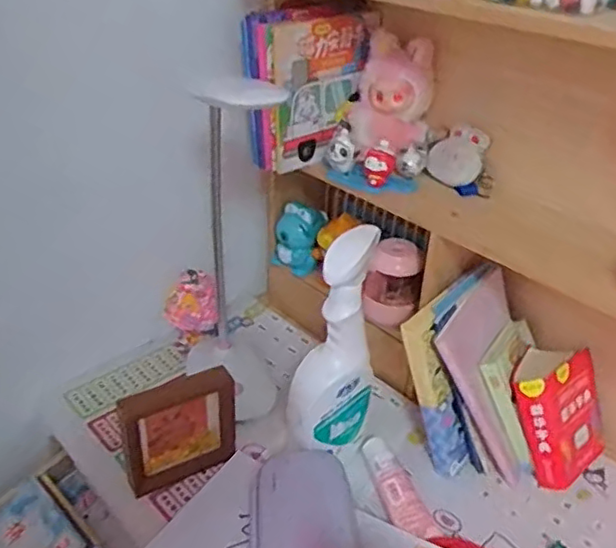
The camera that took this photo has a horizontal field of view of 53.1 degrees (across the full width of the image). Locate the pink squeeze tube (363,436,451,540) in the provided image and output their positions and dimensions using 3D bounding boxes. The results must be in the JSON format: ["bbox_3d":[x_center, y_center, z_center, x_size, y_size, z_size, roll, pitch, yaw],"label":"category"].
[{"bbox_3d":[0.095,0.230,0.663,0.045,0.021,0.123,-13,36,-23],"label":"pink squeeze tube"}]

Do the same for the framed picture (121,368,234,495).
[{"bbox_3d":[-0.136,0.166,0.663,0.119,0.119,0.035,-17,37,-28],"label":"framed picture"}]

